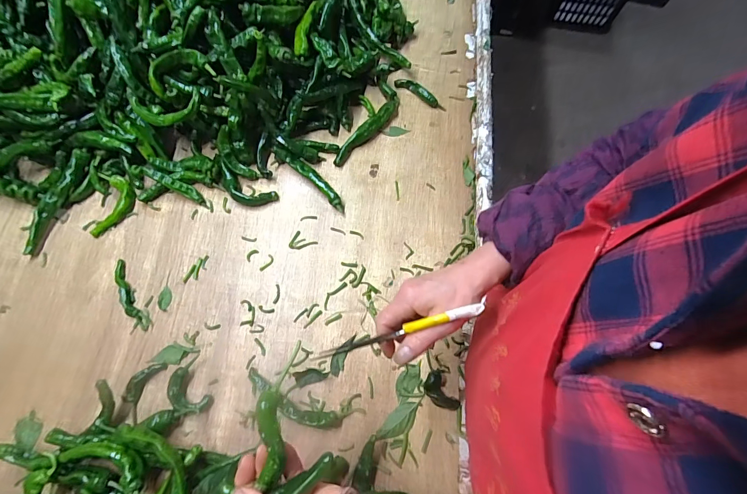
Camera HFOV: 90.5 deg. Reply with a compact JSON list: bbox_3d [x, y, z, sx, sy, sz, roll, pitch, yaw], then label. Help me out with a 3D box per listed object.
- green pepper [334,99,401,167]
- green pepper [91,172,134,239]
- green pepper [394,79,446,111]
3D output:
[{"bbox_3d":[-0.008,-0.202,0.635,0.024,0.031,0.167,37,74,13],"label":"green pepper"},{"bbox_3d":[-0.417,-0.069,0.595,0.060,0.024,0.099,0,70,0],"label":"green pepper"},{"bbox_3d":[0.086,-0.281,0.672,0.105,0.017,0.023,38,74,13],"label":"green pepper"}]

